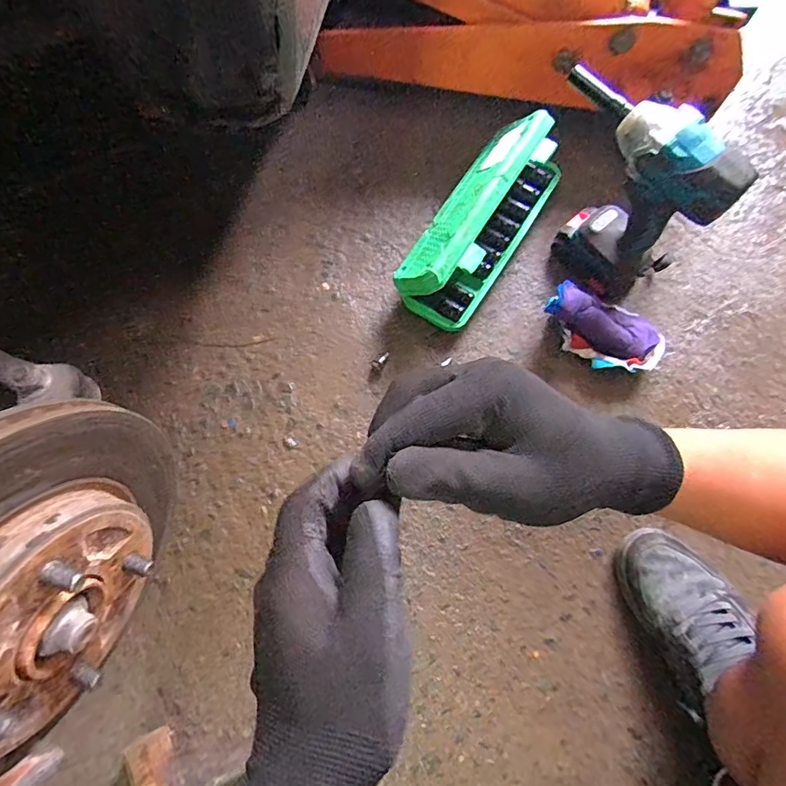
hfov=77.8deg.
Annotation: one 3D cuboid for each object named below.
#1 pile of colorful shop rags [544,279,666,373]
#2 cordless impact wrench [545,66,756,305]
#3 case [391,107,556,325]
[{"bbox_3d":[0.270,-0.084,0.617,0.156,0.059,0.095,29,79,8],"label":"pile of colorful shop rags"},{"bbox_3d":[0.248,-0.226,0.560,0.068,0.236,0.200,-27,77,-5],"label":"cordless impact wrench"},{"bbox_3d":[0.114,-0.225,0.634,0.106,0.108,0.275,33,79,9],"label":"case"}]

